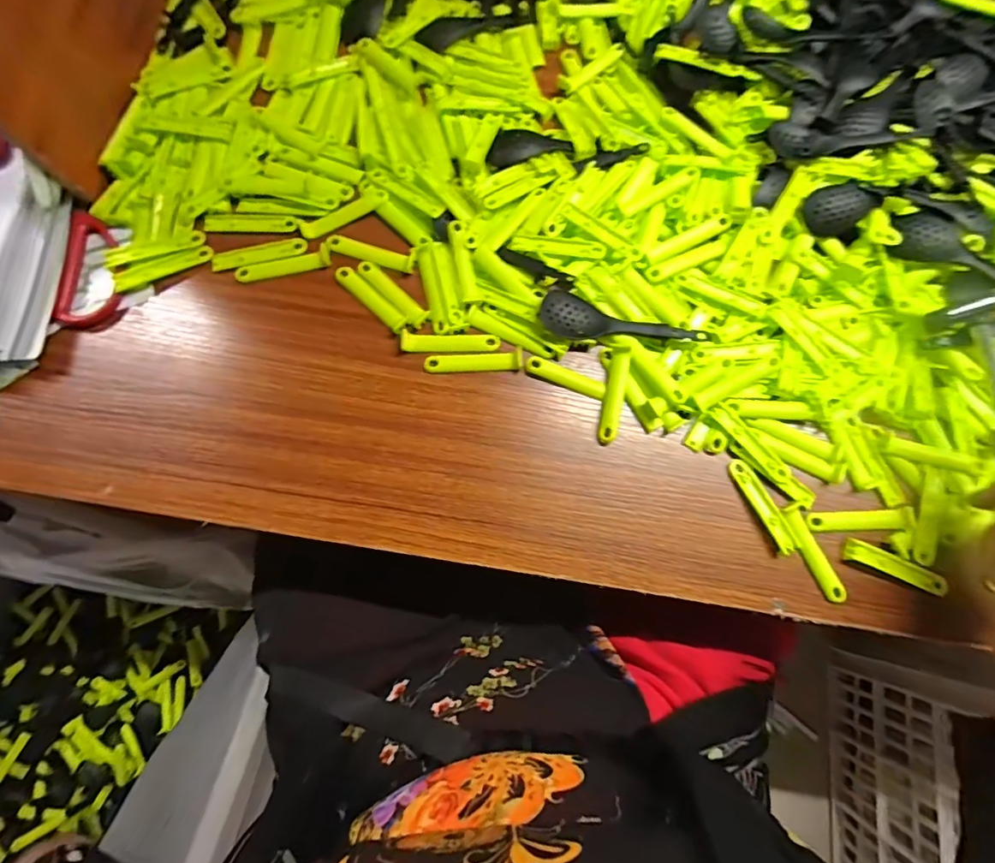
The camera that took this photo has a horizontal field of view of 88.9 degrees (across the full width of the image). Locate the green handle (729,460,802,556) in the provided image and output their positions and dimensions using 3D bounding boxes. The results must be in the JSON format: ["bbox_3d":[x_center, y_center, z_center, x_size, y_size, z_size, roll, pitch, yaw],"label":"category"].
[{"bbox_3d":[0.202,0.056,0.384,0.016,0.010,0.075,-25,80,-7],"label":"green handle"}]

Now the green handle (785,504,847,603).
[{"bbox_3d":[0.235,0.091,0.377,0.015,0.008,0.074,-23,80,-6],"label":"green handle"}]

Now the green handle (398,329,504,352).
[{"bbox_3d":[-0.037,-0.071,0.400,0.077,0.010,0.017,1,78,-1],"label":"green handle"}]

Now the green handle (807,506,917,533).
[{"bbox_3d":[0.275,0.068,0.384,0.079,0.008,0.017,-3,78,-2],"label":"green handle"}]

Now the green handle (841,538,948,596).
[{"bbox_3d":[0.296,0.101,0.374,0.078,0.008,0.016,20,78,3],"label":"green handle"}]

